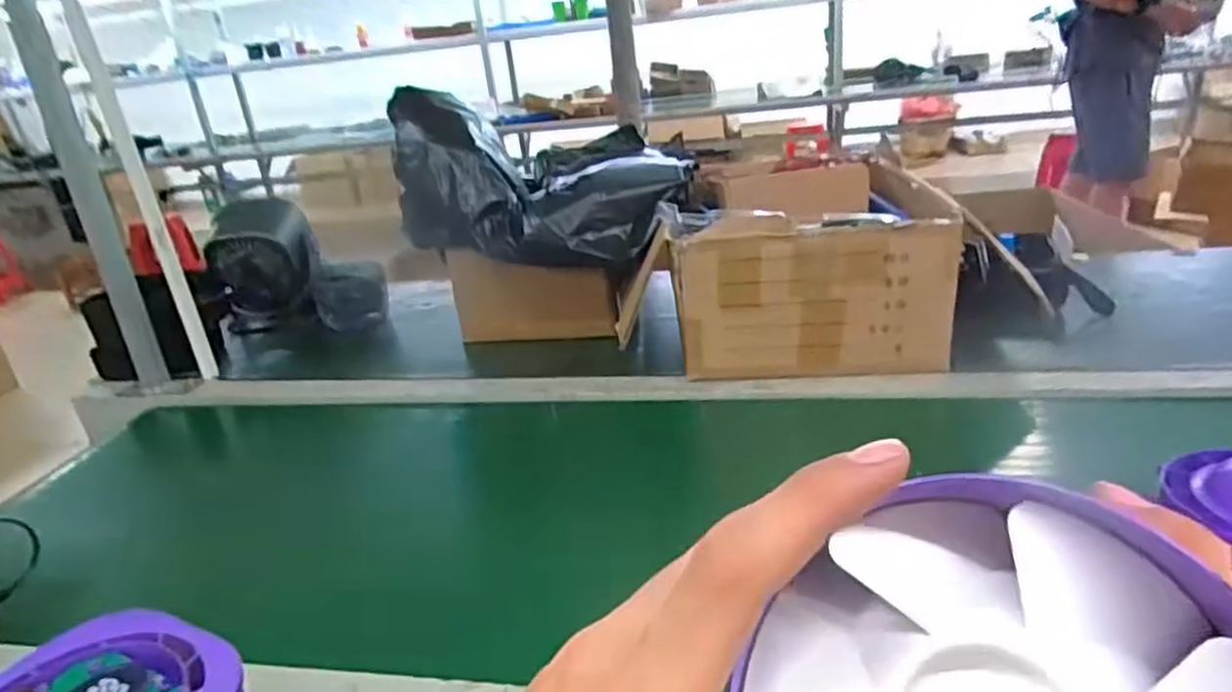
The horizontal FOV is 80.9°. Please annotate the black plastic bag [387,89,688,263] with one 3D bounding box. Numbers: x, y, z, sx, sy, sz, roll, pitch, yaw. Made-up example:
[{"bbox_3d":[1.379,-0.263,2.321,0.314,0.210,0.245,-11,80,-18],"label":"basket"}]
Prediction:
[{"bbox_3d":[-0.080,-0.200,0.884,0.338,0.204,0.221,-15,24,-18],"label":"black plastic bag"}]

